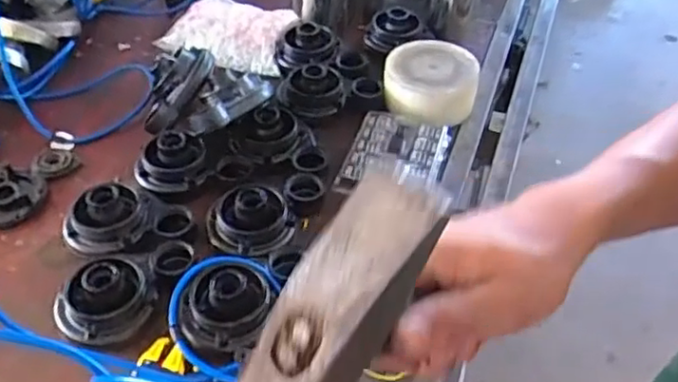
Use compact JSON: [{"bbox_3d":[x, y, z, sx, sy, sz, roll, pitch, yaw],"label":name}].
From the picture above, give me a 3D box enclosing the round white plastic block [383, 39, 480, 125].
[{"bbox_3d":[0.152,-0.179,1.051,0.147,0.066,0.137,1,46,-2],"label":"round white plastic block"}]

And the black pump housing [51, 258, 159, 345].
[{"bbox_3d":[-0.273,0.117,0.751,0.119,0.051,0.111,1,46,-2],"label":"black pump housing"}]

